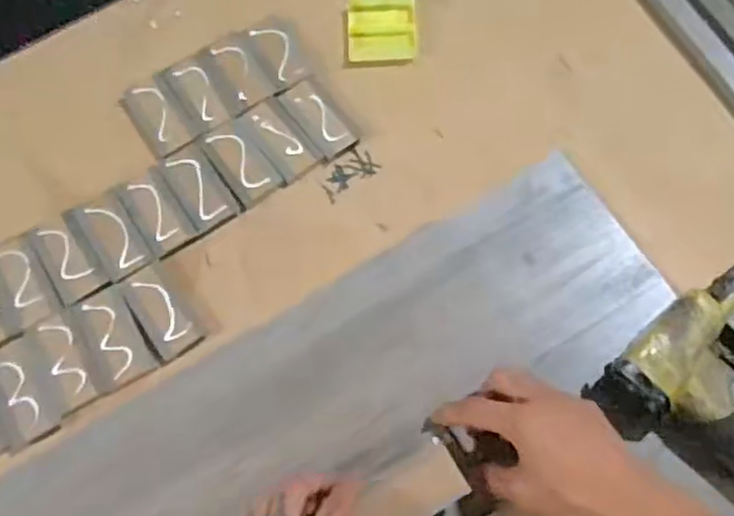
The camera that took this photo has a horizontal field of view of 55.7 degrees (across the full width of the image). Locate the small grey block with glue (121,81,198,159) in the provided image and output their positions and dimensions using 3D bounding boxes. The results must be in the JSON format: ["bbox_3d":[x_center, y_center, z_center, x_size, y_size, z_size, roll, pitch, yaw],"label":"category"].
[{"bbox_3d":[-0.190,-0.127,0.630,0.037,0.009,0.081,-35,74,-10],"label":"small grey block with glue"}]

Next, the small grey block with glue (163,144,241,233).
[{"bbox_3d":[-0.145,-0.063,0.600,0.038,0.004,0.078,-30,73,-9],"label":"small grey block with glue"}]

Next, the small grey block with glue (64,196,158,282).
[{"bbox_3d":[-0.217,-0.017,0.589,0.041,0.008,0.080,-37,74,-11],"label":"small grey block with glue"}]

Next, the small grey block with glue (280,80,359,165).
[{"bbox_3d":[-0.043,-0.125,0.619,0.037,0.005,0.079,-34,74,-10],"label":"small grey block with glue"}]

